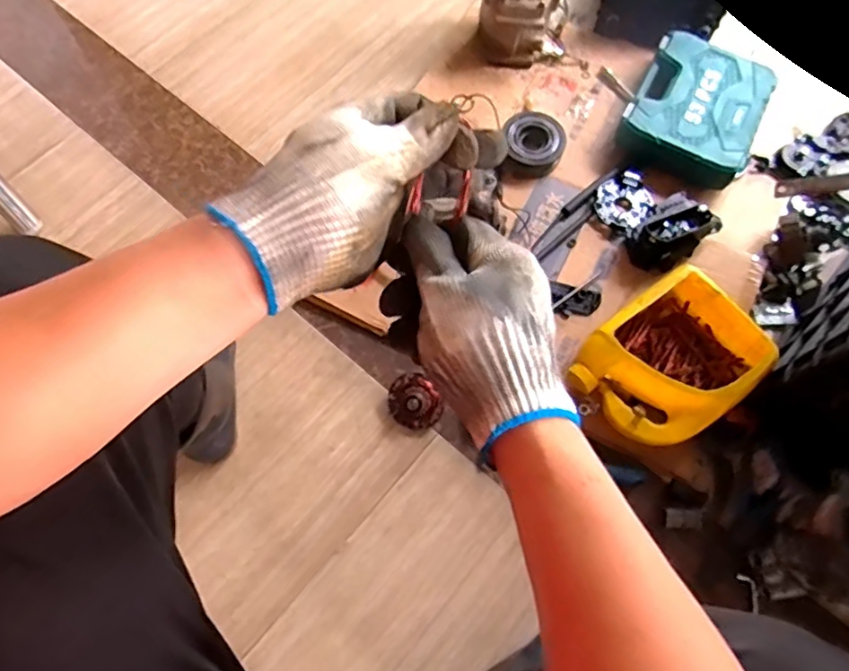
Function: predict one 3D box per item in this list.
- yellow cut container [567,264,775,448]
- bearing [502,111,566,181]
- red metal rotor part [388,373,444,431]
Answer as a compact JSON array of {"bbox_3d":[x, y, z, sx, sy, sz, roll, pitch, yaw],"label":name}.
[{"bbox_3d":[0.318,0.037,0.767,0.225,0.088,0.174,-33,72,-12],"label":"yellow cut container"},{"bbox_3d":[0.174,-0.309,0.934,0.104,0.035,0.113,1,69,0],"label":"bearing"},{"bbox_3d":[-0.015,0.091,0.785,0.077,0.054,0.064,41,74,14],"label":"red metal rotor part"}]

